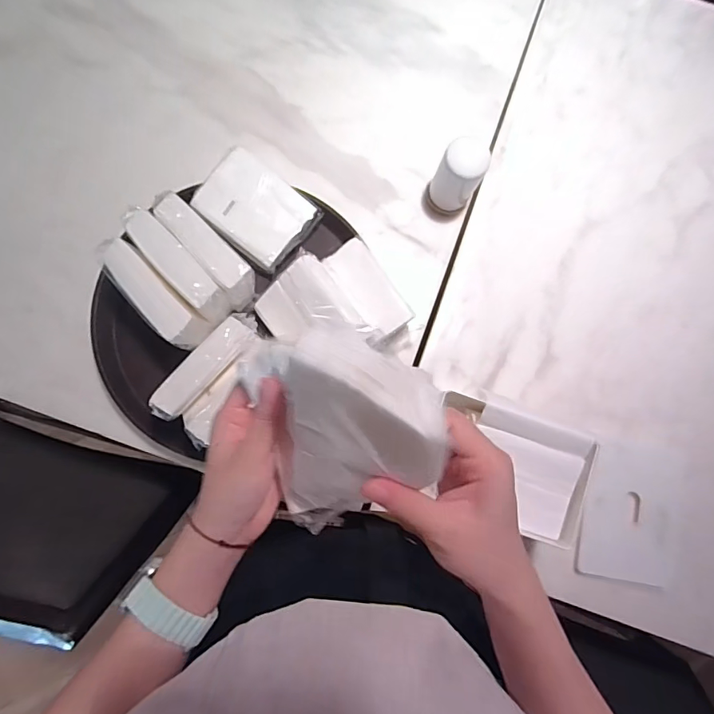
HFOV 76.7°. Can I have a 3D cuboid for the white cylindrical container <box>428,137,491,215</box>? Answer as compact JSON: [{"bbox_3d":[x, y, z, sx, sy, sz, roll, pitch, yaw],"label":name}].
[{"bbox_3d":[0.127,-0.224,0.551,0.052,0.103,0.054,0,80,2],"label":"white cylindrical container"}]

